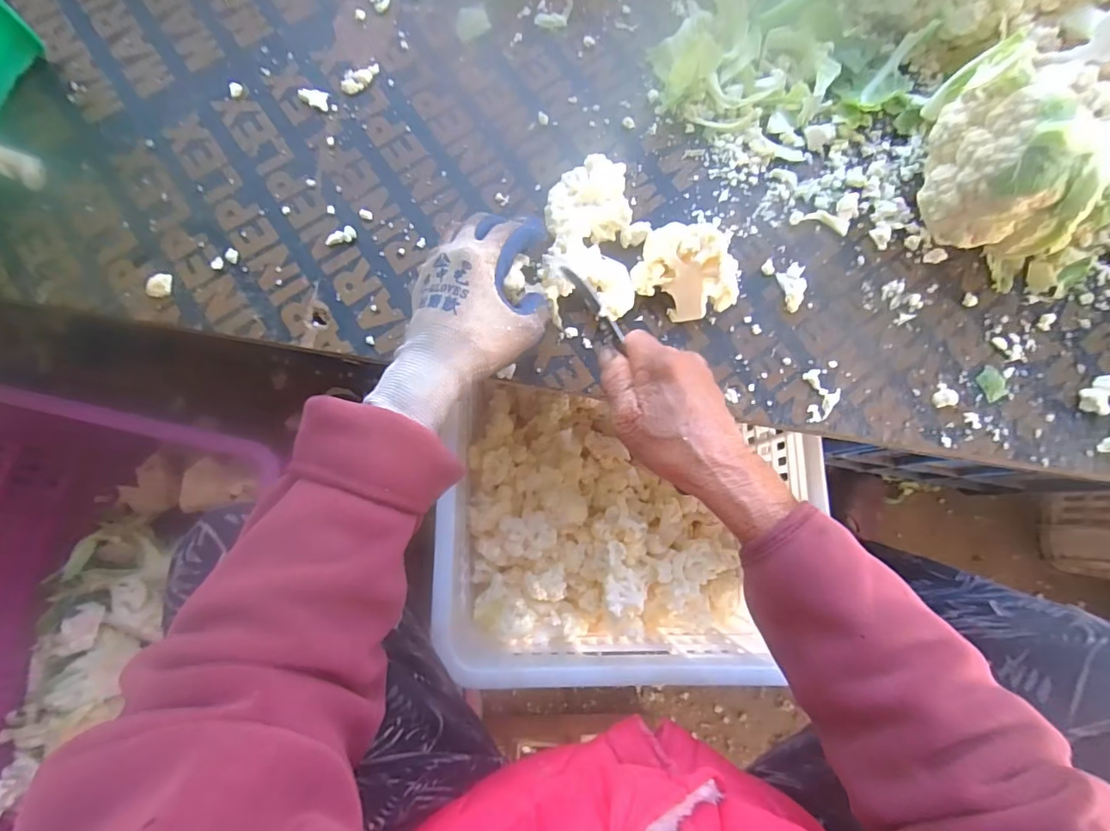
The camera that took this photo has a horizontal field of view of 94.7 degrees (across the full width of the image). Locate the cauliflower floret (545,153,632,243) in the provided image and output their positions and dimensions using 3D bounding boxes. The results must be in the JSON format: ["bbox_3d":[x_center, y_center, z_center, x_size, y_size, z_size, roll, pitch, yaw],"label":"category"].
[{"bbox_3d":[0.024,-0.164,0.405,0.064,0.040,0.057,-15,79,-5],"label":"cauliflower floret"}]

